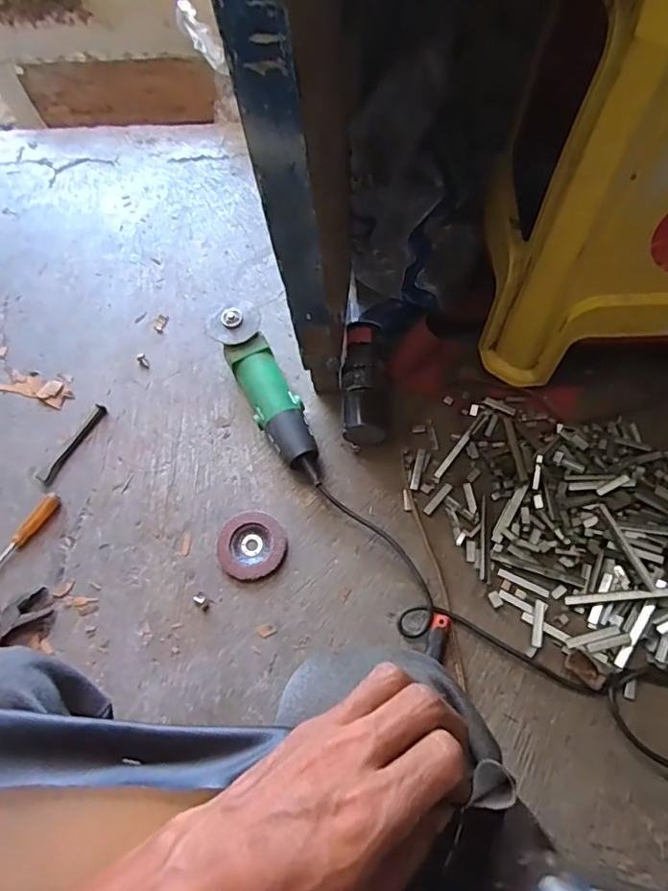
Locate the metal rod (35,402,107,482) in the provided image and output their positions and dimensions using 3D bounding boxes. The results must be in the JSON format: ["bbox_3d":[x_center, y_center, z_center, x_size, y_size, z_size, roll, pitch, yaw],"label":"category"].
[{"bbox_3d":[-0.386,-0.005,0.801,0.019,0.006,0.138,26,71,14],"label":"metal rod"}]

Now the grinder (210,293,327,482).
[{"bbox_3d":[-0.093,-0.072,0.771,0.074,0.085,0.297,-26,68,-7],"label":"grinder"}]

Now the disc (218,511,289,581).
[{"bbox_3d":[-0.110,0.131,0.719,0.091,0.015,0.089,-1,67,3],"label":"disc"}]

